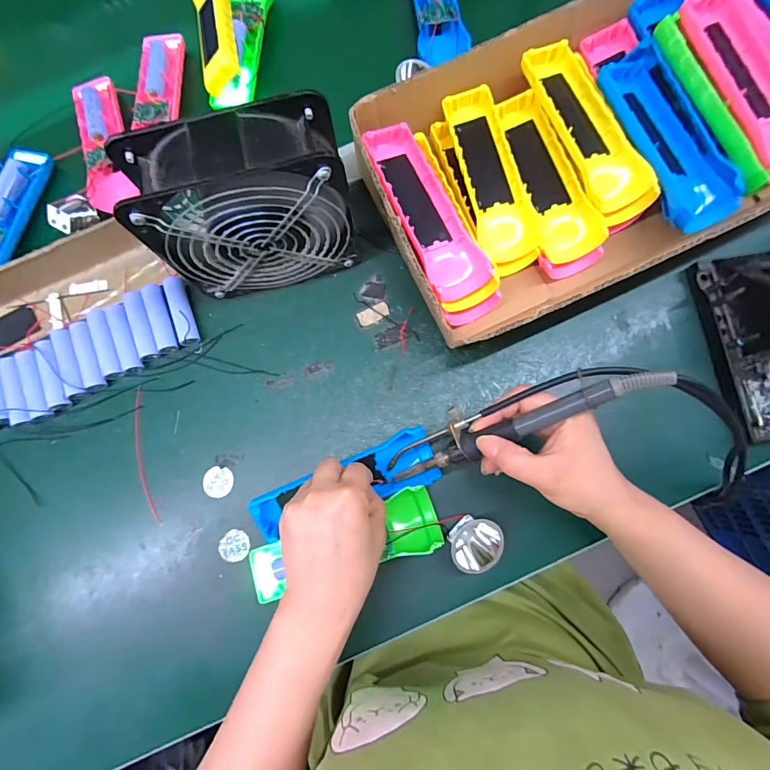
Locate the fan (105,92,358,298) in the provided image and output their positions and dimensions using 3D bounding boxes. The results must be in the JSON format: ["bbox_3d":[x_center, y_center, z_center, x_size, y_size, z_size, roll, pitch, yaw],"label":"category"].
[{"bbox_3d":[-0.100,-0.135,0.331,0.142,0.150,0.061,-15,80,0],"label":"fan"}]

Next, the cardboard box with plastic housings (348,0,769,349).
[{"bbox_3d":[0.197,-0.212,0.350,0.421,0.109,0.230,-25,80,-1],"label":"cardboard box with plastic housings"}]

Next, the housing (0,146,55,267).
[{"bbox_3d":[-0.388,-0.175,0.421,0.050,0.029,0.158,12,81,5],"label":"housing"}]

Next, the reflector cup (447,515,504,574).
[{"bbox_3d":[0.072,0.126,0.334,0.043,0.031,0.033,-32,81,-3],"label":"reflector cup"}]

